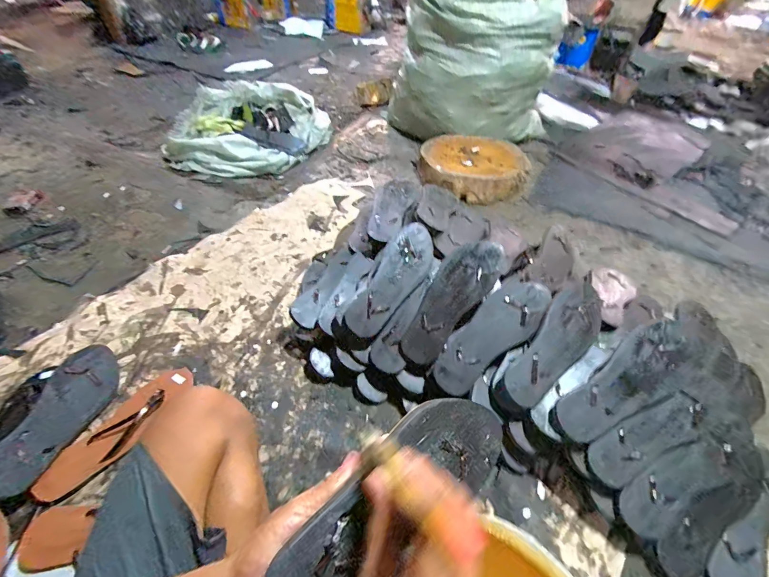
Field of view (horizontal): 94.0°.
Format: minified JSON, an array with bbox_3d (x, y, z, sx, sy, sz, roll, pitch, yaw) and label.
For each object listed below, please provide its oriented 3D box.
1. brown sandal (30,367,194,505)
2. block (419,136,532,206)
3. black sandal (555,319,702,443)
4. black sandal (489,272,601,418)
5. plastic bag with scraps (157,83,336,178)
[{"bbox_3d":[-0.441,0.231,0.602,0.087,0.037,0.252,23,50,19],"label":"brown sandal"},{"bbox_3d":[0.294,-0.414,1.237,0.379,0.106,0.293,18,48,15],"label":"block"},{"bbox_3d":[0.378,0.144,0.560,0.252,0.028,0.094,-35,78,-5],"label":"black sandal"},{"bbox_3d":[0.281,0.102,0.603,0.085,0.047,0.273,37,81,29],"label":"black sandal"},{"bbox_3d":[-0.525,-0.640,1.379,0.619,0.152,0.515,-14,48,-15],"label":"plastic bag with scraps"}]

